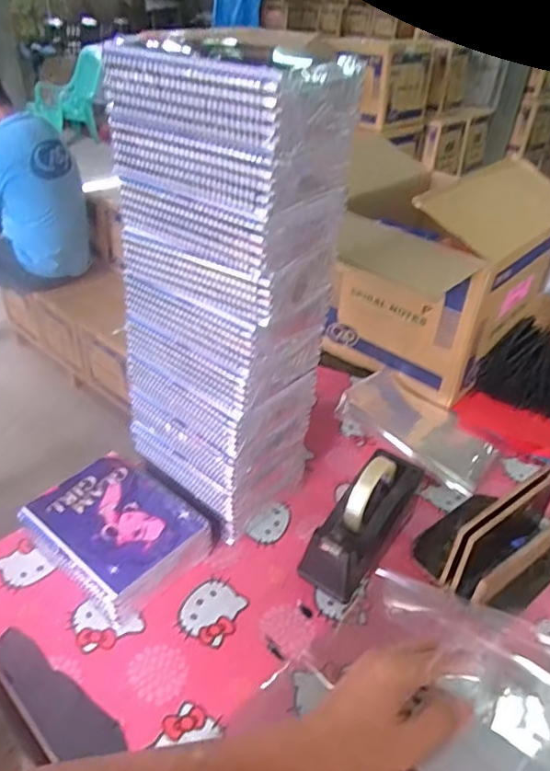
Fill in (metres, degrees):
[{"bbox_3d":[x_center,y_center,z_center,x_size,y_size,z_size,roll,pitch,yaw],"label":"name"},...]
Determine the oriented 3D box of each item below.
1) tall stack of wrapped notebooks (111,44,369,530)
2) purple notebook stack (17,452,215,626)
[{"bbox_3d":[-0.053,-0.088,0.658,0.176,0.515,0.199,-28,47,-37],"label":"tall stack of wrapped notebooks"},{"bbox_3d":[-0.207,0.190,0.724,0.197,0.062,0.155,30,43,31],"label":"purple notebook stack"}]

